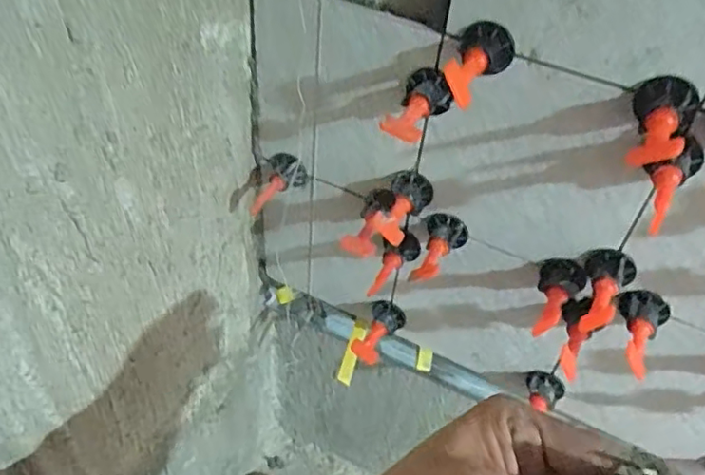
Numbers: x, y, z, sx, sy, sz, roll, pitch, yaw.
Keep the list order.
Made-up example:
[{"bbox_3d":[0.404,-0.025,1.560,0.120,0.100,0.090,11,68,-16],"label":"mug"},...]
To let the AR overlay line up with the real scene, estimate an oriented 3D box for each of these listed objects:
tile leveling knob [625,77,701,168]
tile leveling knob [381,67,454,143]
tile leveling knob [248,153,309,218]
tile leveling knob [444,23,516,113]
[{"bbox_3d":[0.158,-0.060,0.312,0.032,0.026,0.059,28,48,21],"label":"tile leveling knob"},{"bbox_3d":[0.042,-0.081,0.375,0.032,0.026,0.054,17,46,11],"label":"tile leveling knob"},{"bbox_3d":[-0.062,-0.042,0.491,0.034,0.041,0.040,24,47,17],"label":"tile leveling knob"},{"bbox_3d":[0.071,-0.094,0.340,0.031,0.033,0.057,16,45,10],"label":"tile leveling knob"}]

